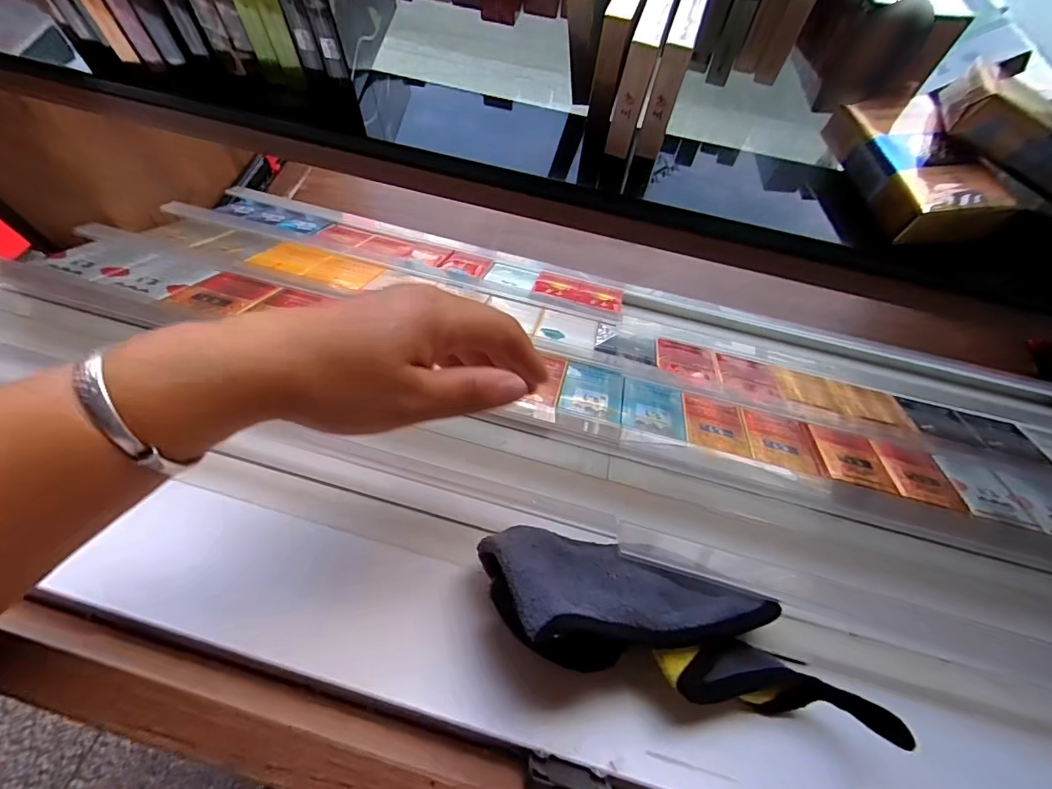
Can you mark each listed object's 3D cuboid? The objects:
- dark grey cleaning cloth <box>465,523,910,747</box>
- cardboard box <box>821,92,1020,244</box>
[{"bbox_3d":[0.072,0.113,0.235,0.201,0.068,0.064,22,64,-8],"label":"dark grey cleaning cloth"},{"bbox_3d":[0.203,-0.125,0.247,0.052,0.023,0.098,-5,65,-6],"label":"cardboard box"}]

